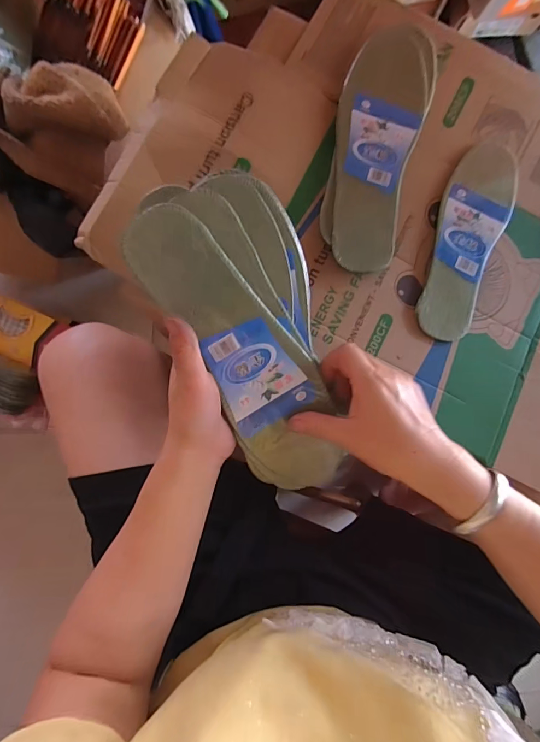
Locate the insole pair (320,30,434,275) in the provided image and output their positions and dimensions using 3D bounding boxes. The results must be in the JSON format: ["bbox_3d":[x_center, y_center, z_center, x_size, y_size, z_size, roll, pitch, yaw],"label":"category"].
[{"bbox_3d":[0.108,-0.230,0.398,0.087,0.016,0.258,14,85,-3],"label":"insole pair"}]

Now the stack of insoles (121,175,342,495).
[{"bbox_3d":[-0.008,-0.016,0.328,0.114,0.028,0.274,-22,108,-5],"label":"stack of insoles"}]

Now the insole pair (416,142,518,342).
[{"bbox_3d":[0.206,-0.137,0.407,0.071,0.009,0.214,20,85,-2],"label":"insole pair"}]

